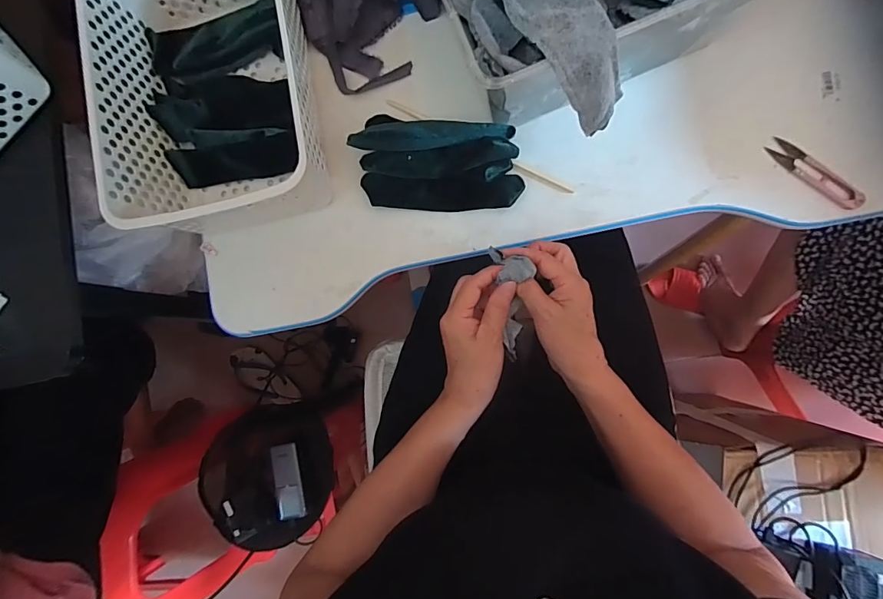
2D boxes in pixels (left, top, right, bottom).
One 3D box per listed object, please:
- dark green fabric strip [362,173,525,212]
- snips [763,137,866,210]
[{"bbox_3d":[0.000,-0.116,0.469,0.172,0.025,0.036,2,87,6],"label":"dark green fabric strip"},{"bbox_3d":[0.374,-0.127,0.428,0.100,0.008,0.027,41,91,6],"label":"snips"}]

